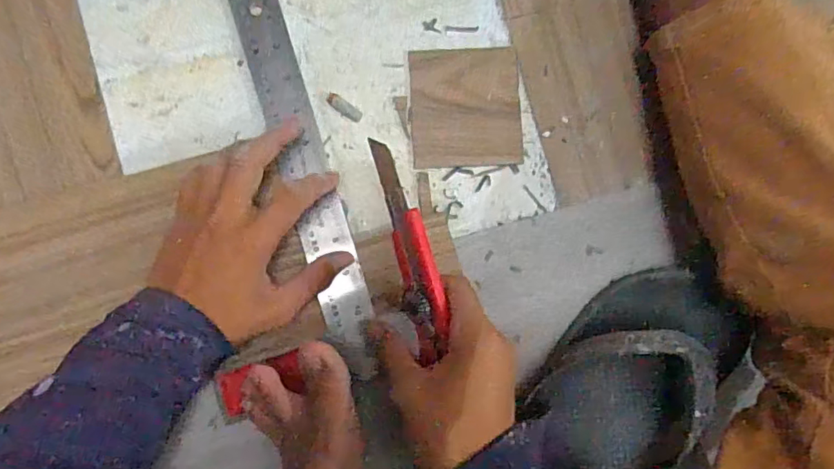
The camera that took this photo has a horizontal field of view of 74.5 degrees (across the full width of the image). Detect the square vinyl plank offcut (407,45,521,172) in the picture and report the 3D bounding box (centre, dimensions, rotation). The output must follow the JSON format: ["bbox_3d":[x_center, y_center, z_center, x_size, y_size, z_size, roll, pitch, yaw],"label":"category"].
[{"bbox_3d":[0.038,-0.097,0.419,0.083,0.005,0.088,-3,93,-2],"label":"square vinyl plank offcut"}]

